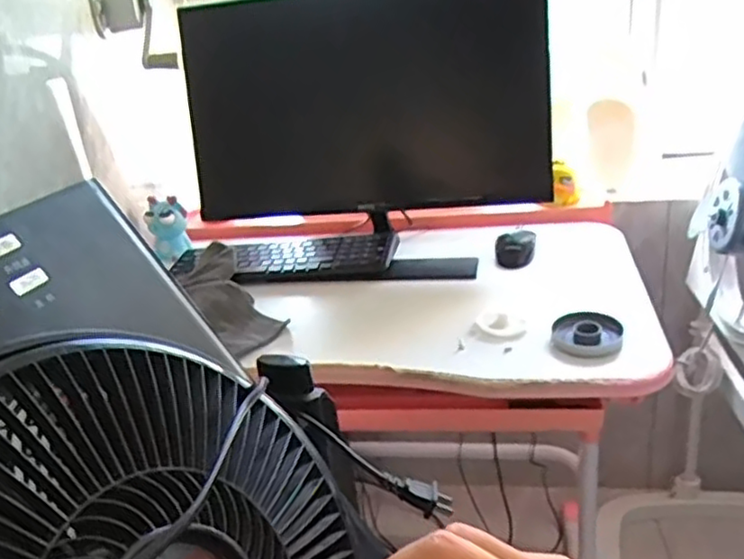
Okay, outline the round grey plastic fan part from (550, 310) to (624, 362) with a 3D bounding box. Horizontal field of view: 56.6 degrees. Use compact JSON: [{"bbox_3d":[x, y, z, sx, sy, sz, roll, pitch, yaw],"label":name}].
[{"bbox_3d":[0.247,0.064,0.796,0.076,0.019,0.080,4,26,21],"label":"round grey plastic fan part"}]

